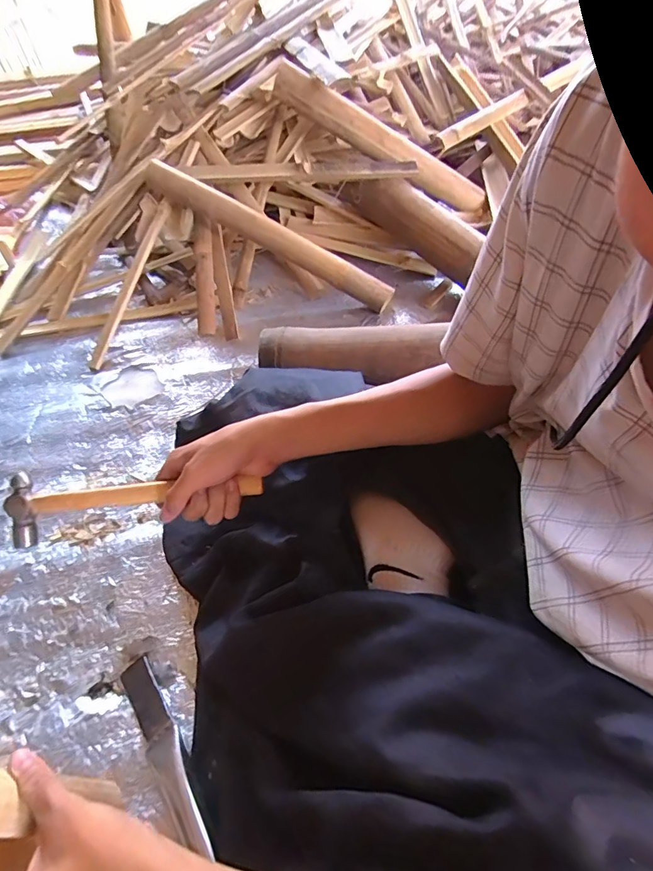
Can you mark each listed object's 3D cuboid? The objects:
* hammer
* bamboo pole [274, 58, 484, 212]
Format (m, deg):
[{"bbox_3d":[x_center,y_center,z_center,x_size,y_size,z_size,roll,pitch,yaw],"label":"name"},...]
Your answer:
[{"bbox_3d":[-0.201,0.065,0.462,0.265,0.039,0.062,-7,51,0],"label":"hammer"},{"bbox_3d":[0.127,-0.613,0.929,0.496,0.064,0.057,19,48,-20],"label":"bamboo pole"}]

